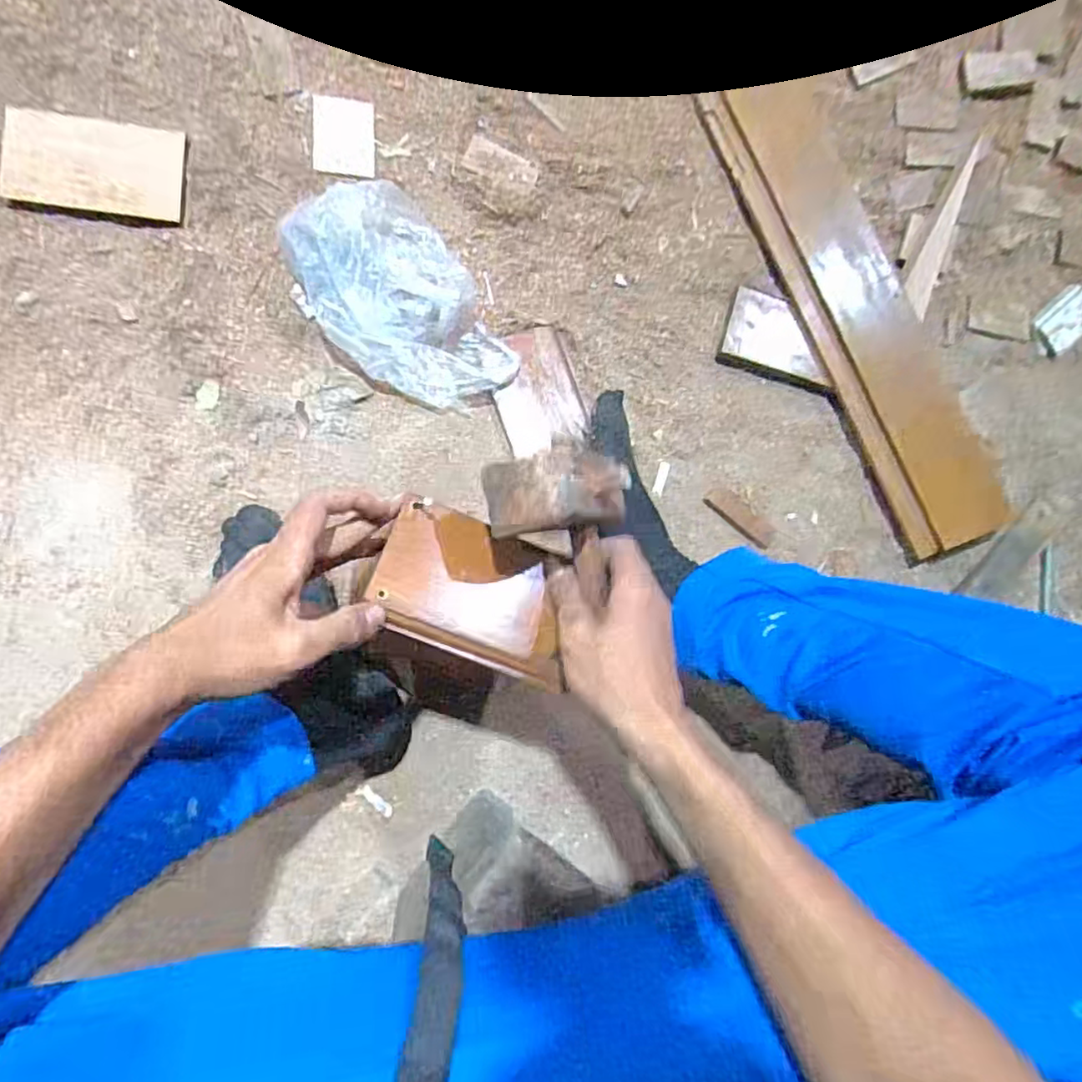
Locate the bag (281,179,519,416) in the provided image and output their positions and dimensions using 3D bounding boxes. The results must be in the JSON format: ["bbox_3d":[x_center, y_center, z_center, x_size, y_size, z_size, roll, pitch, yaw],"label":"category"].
[{"bbox_3d":[-0.126,-0.215,0.587,0.138,0.091,0.200,-32,91,-6],"label":"bag"}]

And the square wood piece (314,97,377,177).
[{"bbox_3d":[-0.194,-0.399,0.638,0.058,0.004,0.079,-1,88,-6],"label":"square wood piece"}]

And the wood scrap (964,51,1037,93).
[{"bbox_3d":[0.523,-0.533,0.734,0.075,0.013,0.048,-3,88,-6],"label":"wood scrap"}]

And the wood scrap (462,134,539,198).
[{"bbox_3d":[-0.040,-0.377,0.655,0.074,0.008,0.039,23,86,-4],"label":"wood scrap"}]

